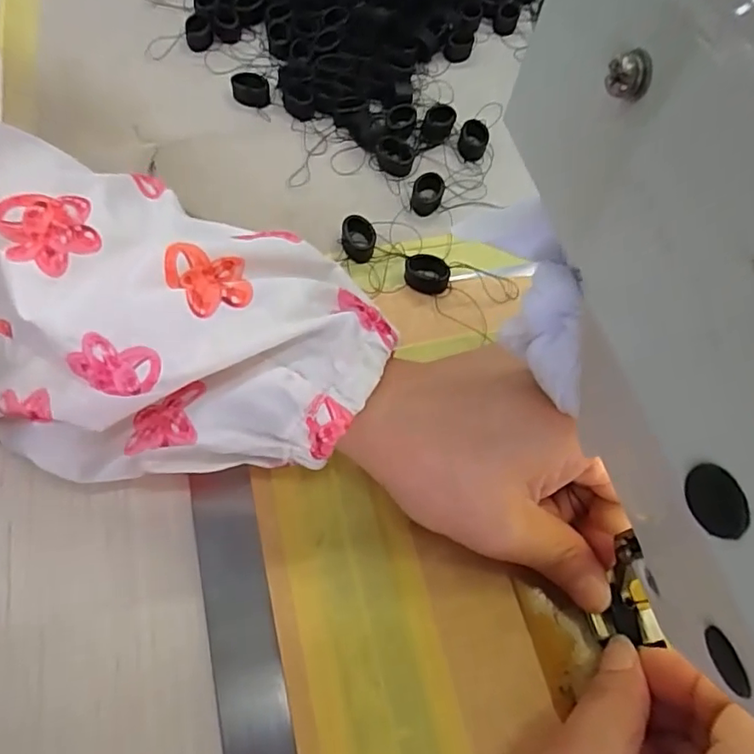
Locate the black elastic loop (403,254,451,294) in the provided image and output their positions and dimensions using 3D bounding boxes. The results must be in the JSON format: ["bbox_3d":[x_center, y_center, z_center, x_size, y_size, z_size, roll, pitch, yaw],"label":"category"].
[{"bbox_3d":[0.023,-0.047,0.257,0.020,0.010,0.015,9,64,-1],"label":"black elastic loop"}]

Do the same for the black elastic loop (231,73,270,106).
[{"bbox_3d":[-0.067,-0.154,0.302,0.019,0.011,0.015,10,64,-1],"label":"black elastic loop"}]

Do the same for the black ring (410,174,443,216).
[{"bbox_3d":[0.025,-0.092,0.280,0.015,0.007,0.020,13,64,1],"label":"black ring"}]

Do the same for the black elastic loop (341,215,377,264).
[{"bbox_3d":[-0.009,-0.064,0.262,0.015,0.009,0.020,3,64,-4],"label":"black elastic loop"}]

